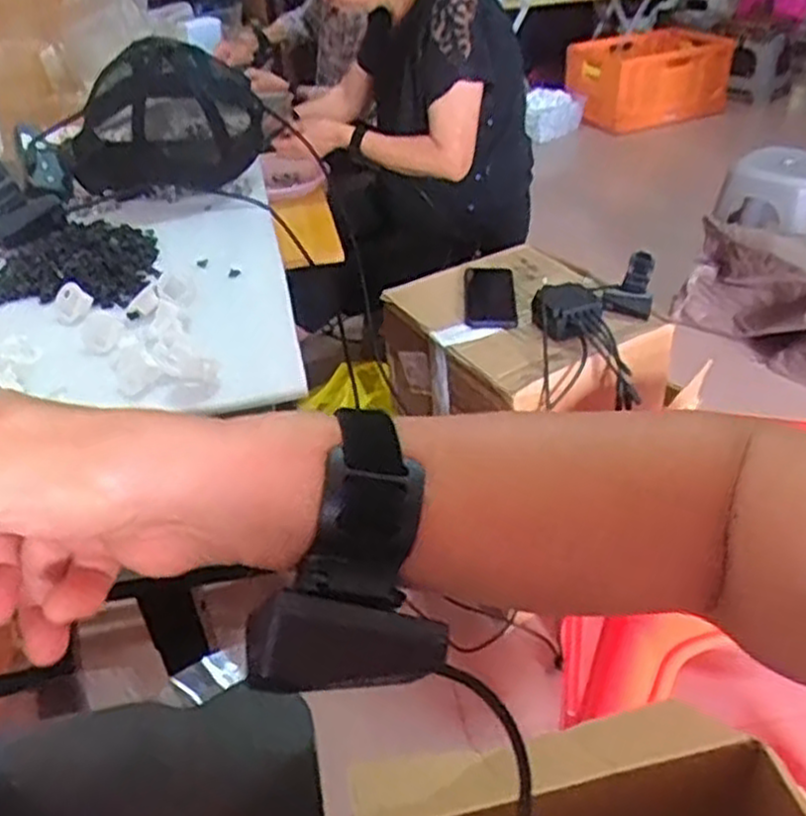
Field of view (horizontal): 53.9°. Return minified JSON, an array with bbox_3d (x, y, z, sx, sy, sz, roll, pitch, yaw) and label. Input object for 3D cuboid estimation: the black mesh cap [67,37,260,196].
[{"bbox_3d":[-0.257,-0.308,0.840,0.199,0.143,0.133,-15,37,-16],"label":"black mesh cap"}]

